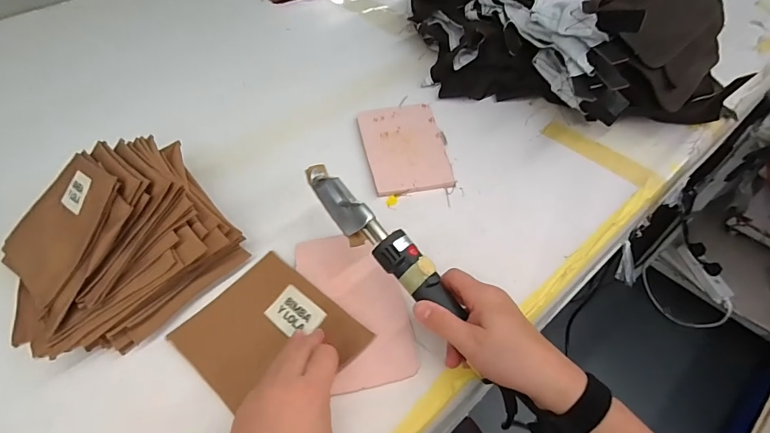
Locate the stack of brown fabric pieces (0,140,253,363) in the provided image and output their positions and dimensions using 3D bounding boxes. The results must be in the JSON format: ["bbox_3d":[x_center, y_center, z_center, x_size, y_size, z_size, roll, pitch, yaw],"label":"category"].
[{"bbox_3d":[-0.311,0.017,0.429,0.238,0.109,0.230,37,61,27],"label":"stack of brown fabric pieces"}]

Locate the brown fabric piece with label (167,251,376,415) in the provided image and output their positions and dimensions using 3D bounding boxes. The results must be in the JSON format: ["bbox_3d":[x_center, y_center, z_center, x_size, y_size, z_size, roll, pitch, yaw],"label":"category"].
[{"bbox_3d":[-0.118,0.119,0.399,0.163,0.006,0.135,30,62,30],"label":"brown fabric piece with label"}]

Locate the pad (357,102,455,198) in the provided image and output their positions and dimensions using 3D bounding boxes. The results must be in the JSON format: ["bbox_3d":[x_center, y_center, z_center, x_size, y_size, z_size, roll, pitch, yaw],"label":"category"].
[{"bbox_3d":[0.028,-0.103,0.575,0.111,0.012,0.179,-8,52,-5],"label":"pad"}]

